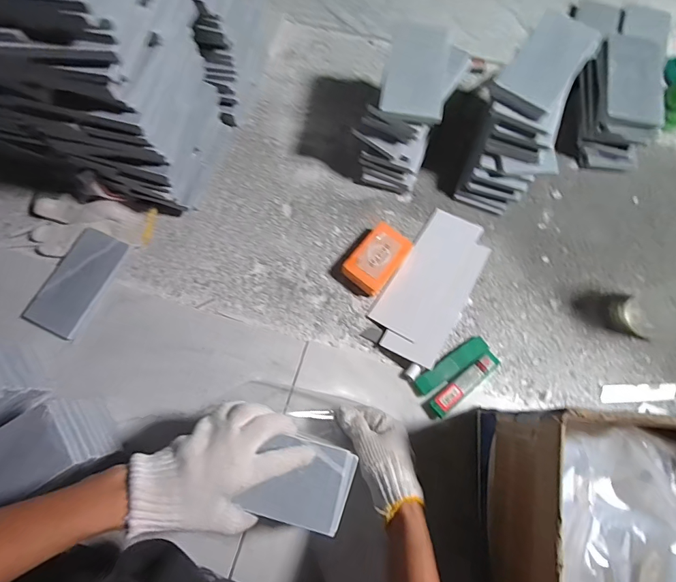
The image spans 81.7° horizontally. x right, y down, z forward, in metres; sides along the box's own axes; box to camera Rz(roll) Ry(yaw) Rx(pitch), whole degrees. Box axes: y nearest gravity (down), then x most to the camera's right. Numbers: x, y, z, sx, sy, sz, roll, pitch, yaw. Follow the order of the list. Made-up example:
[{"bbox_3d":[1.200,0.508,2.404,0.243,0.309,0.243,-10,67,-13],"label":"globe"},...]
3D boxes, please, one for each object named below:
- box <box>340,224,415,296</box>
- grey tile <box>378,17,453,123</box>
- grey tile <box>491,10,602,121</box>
[{"bbox_3d":[0.057,-0.045,0.565,0.062,0.034,0.100,36,74,10],"label":"box"},{"bbox_3d":[0.105,-0.293,0.513,0.078,0.010,0.157,11,74,5],"label":"grey tile"},{"bbox_3d":[0.261,-0.286,0.491,0.074,0.014,0.147,35,78,12],"label":"grey tile"}]

